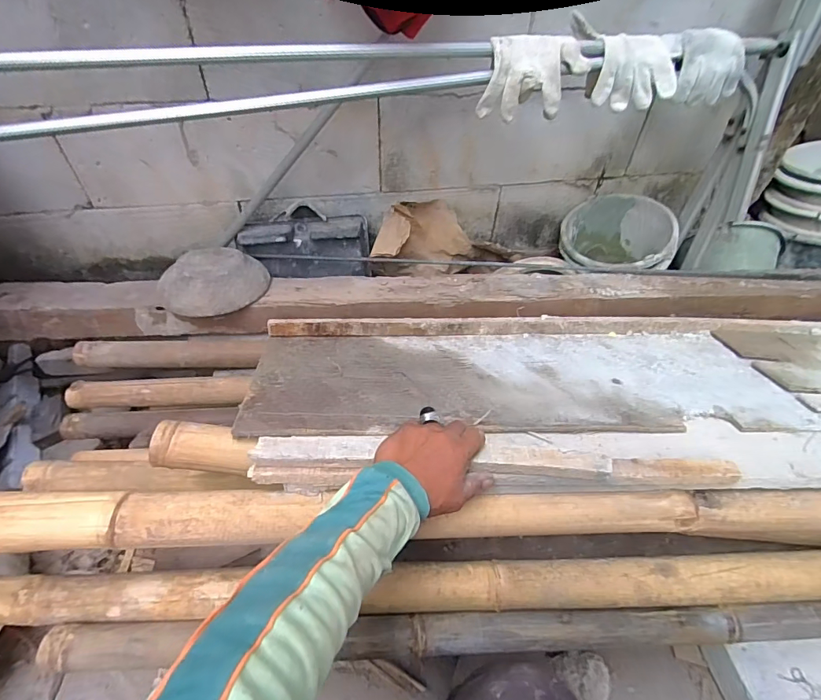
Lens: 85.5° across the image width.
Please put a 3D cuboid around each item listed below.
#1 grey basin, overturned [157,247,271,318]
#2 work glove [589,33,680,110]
[{"bbox_3d":[-0.382,-0.135,0.866,0.202,0.068,0.161,-24,53,-22],"label":"grey basin, overturned"},{"bbox_3d":[0.368,-0.454,0.733,0.126,0.091,0.065,1,48,-1],"label":"work glove"}]

